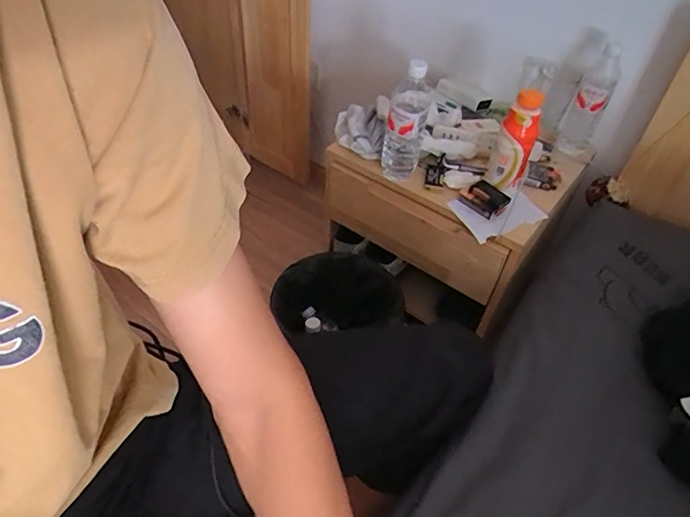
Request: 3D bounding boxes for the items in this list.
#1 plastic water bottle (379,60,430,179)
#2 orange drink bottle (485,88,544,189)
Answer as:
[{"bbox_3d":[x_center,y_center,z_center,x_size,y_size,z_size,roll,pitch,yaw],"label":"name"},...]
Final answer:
[{"bbox_3d":[0.111,-0.250,0.882,0.073,0.216,0.083,8,44,4],"label":"plastic water bottle"},{"bbox_3d":[0.298,-0.203,0.844,0.065,0.173,0.053,17,45,13],"label":"orange drink bottle"}]

